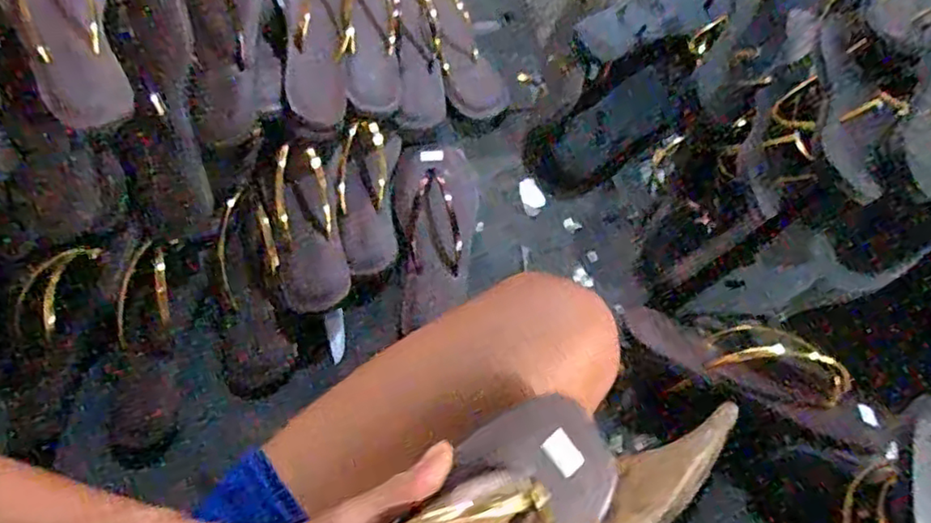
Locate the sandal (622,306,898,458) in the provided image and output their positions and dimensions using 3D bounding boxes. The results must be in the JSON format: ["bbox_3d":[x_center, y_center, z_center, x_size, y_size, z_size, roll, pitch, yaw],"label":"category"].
[{"bbox_3d":[0.268,0.097,0.584,0.246,0.065,0.072,26,67,12],"label":"sandal"}]

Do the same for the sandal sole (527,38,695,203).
[{"bbox_3d":[0.171,-0.163,0.727,0.223,0.011,0.105,-33,79,0],"label":"sandal sole"}]

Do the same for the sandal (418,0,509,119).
[{"bbox_3d":[-0.008,-0.261,0.769,0.075,0.040,0.208,-15,65,-7],"label":"sandal"}]

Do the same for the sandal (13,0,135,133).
[{"bbox_3d":[-0.357,-0.207,0.573,0.079,0.171,0.028,-1,23,0],"label":"sandal"}]

